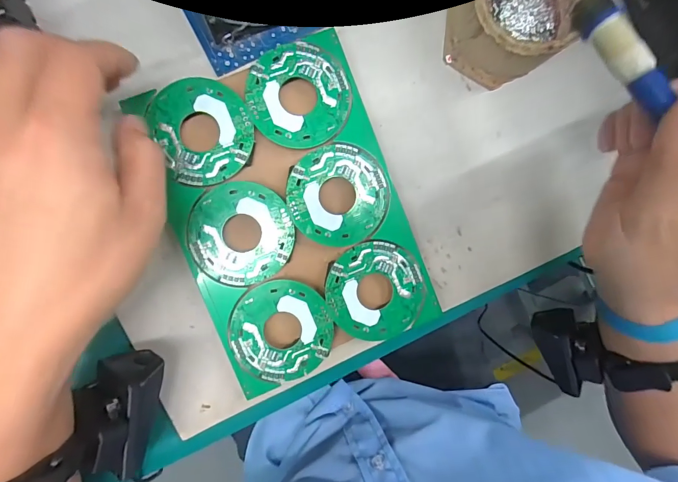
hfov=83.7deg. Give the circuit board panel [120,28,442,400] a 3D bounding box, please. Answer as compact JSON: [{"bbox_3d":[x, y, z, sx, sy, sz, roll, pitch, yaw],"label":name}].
[{"bbox_3d":[-0.033,-0.017,0.258,0.148,0.004,0.207,-22,94,-5],"label":"circuit board panel"}]

